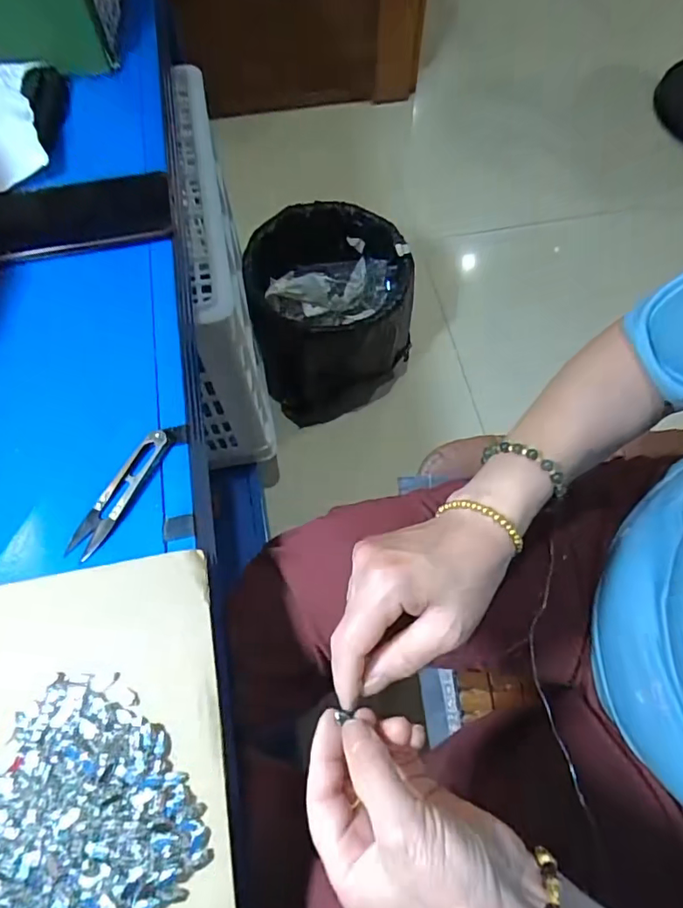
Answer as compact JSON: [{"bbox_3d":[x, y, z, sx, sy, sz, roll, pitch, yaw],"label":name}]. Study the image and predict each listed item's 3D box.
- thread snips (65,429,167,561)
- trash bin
[{"bbox_3d":[-0.155,0.026,0.368,0.022,0.013,0.099,28,69,13],"label":"thread snips"},{"bbox_3d":[-0.024,-0.266,1.031,0.297,0.292,0.263,-17,67,-7],"label":"trash bin"}]

